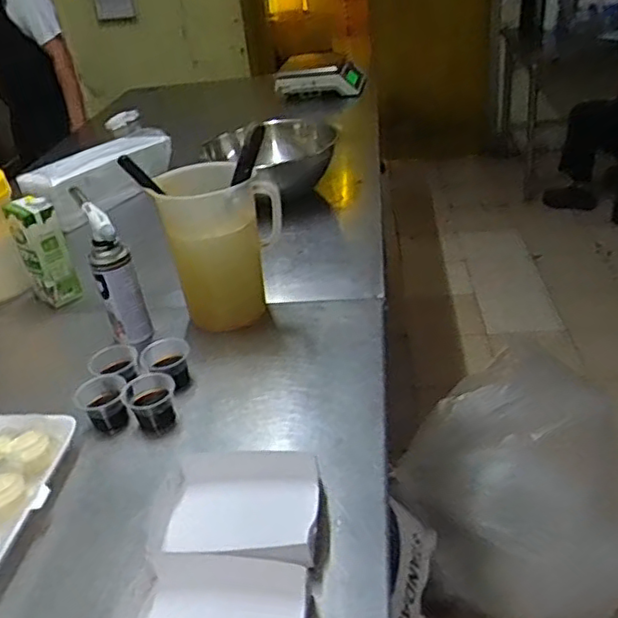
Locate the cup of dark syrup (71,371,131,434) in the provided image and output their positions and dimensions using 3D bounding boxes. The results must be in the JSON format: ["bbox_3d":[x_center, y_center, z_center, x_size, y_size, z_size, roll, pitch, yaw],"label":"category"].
[{"bbox_3d":[-0.289,0.138,0.895,0.071,0.064,0.063,-25,36,-25],"label":"cup of dark syrup"}]

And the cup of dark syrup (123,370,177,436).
[{"bbox_3d":[-0.223,0.133,0.889,0.070,0.052,0.072,-32,40,-33],"label":"cup of dark syrup"}]

